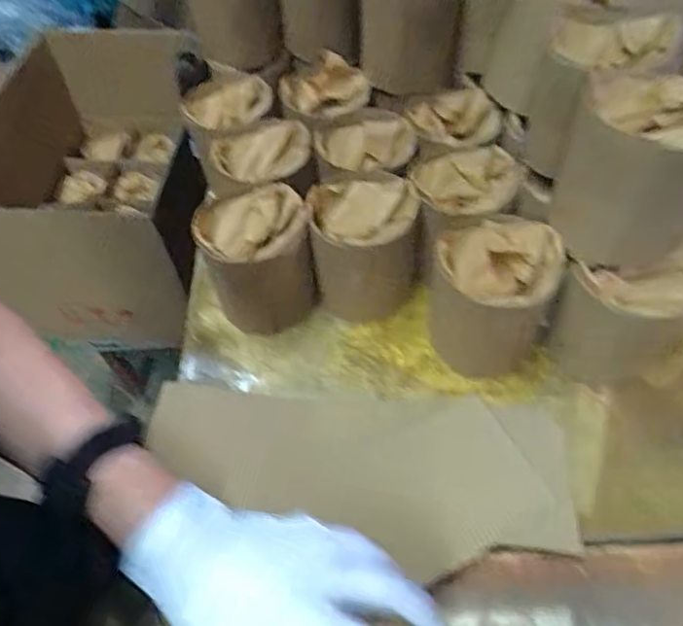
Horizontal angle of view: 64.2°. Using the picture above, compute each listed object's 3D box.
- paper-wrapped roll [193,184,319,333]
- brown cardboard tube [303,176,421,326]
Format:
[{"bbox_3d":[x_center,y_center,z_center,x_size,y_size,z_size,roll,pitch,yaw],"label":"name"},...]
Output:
[{"bbox_3d":[-0.084,-0.055,0.552,0.104,0.106,0.117,-10,55,-5],"label":"paper-wrapped roll"},{"bbox_3d":[0.020,-0.070,0.552,0.102,0.112,0.115,-5,55,-2],"label":"brown cardboard tube"}]

